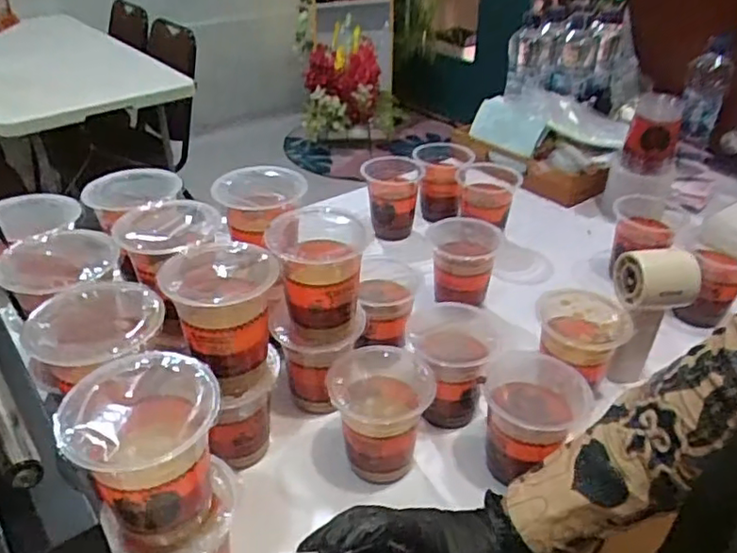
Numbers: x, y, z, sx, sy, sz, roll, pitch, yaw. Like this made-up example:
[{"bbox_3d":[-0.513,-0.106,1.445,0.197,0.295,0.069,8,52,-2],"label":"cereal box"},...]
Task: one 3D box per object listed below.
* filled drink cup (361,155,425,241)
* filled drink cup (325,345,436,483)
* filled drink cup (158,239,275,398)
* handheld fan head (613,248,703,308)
[{"bbox_3d":[0.031,-0.114,0.908,0.090,0.093,0.086,1,34,-1],"label":"filled drink cup"},{"bbox_3d":[0.011,0.121,0.552,0.086,0.087,0.092,1,34,-1],"label":"filled drink cup"},{"bbox_3d":[-0.118,0.034,0.509,0.084,0.104,0.081,1,34,-1],"label":"filled drink cup"},{"bbox_3d":[0.285,0.003,0.605,0.065,0.049,0.054,-4,35,-8],"label":"handheld fan head"}]

